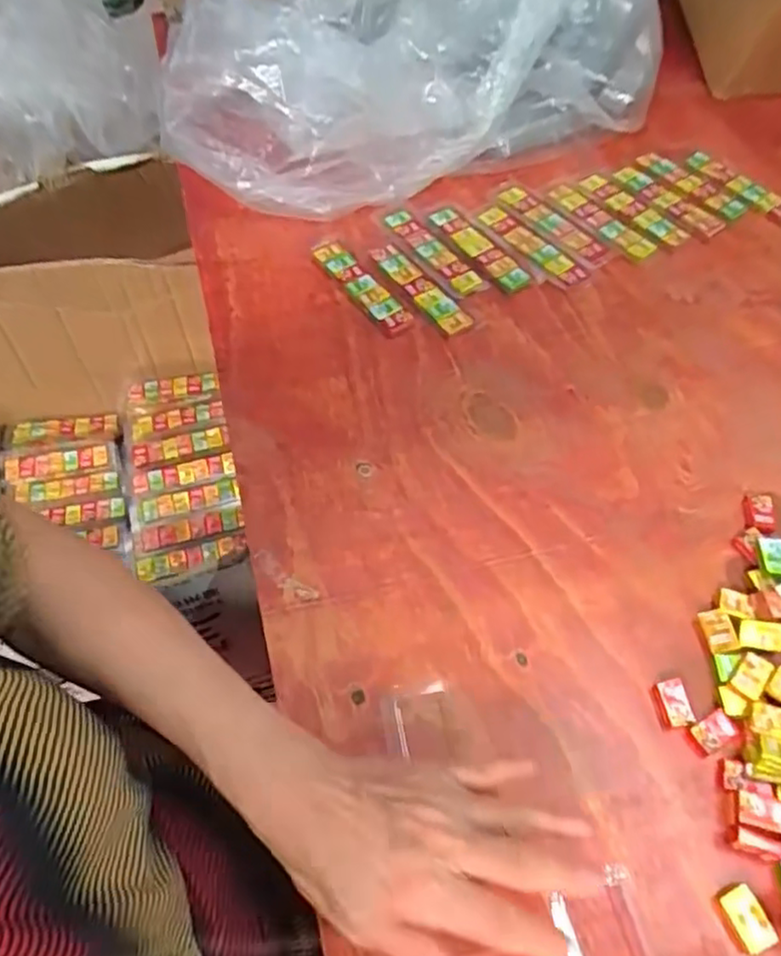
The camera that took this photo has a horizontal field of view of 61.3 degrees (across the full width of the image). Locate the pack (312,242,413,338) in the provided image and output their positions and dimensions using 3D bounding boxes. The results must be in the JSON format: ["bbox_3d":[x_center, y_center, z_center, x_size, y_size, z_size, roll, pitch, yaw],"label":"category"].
[{"bbox_3d":[-0.025,-0.163,0.558,0.026,0.012,0.114,-32,63,-19],"label":"pack"}]

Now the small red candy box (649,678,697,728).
[{"bbox_3d":[0.165,0.131,0.384,0.018,0.008,0.026,-5,58,-4],"label":"small red candy box"}]

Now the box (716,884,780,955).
[{"bbox_3d":[0.178,0.219,0.328,0.018,0.009,0.028,-24,61,-15],"label":"box"}]

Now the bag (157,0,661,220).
[{"bbox_3d":[0.020,-0.424,0.623,0.473,0.188,0.234,-25,61,-16],"label":"bag"}]

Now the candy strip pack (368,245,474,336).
[{"bbox_3d":[0.025,-0.160,0.558,0.029,0.012,0.115,-32,63,-19],"label":"candy strip pack"}]

